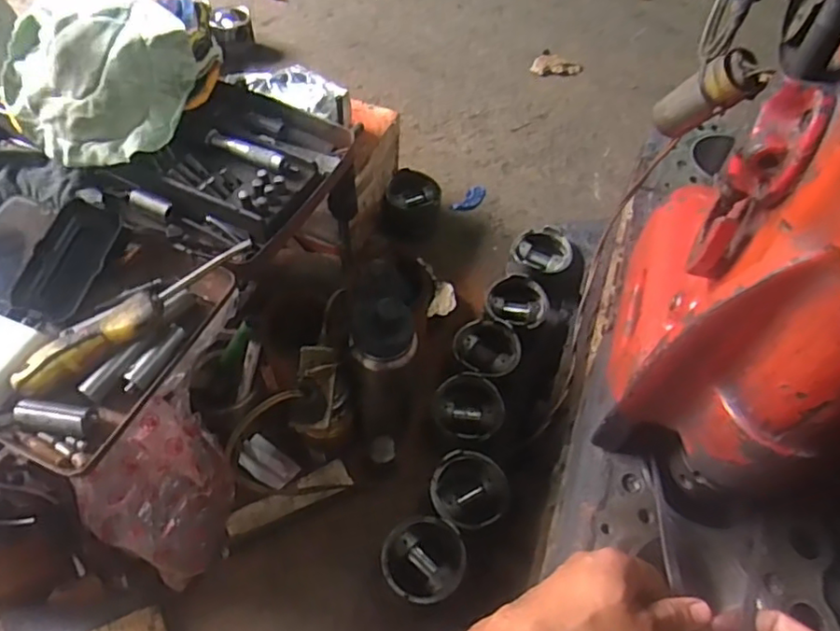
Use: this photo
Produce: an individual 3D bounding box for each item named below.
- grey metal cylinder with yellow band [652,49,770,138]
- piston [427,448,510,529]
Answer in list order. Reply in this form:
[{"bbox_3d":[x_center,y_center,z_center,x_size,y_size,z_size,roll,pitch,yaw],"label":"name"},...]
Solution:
[{"bbox_3d":[0.214,-0.165,0.455,0.030,0.095,0.035,-29,94,-21],"label":"grey metal cylinder with yellow band"},{"bbox_3d":[0.059,0.221,0.755,0.091,0.077,0.089,1,54,-2],"label":"piston"}]

